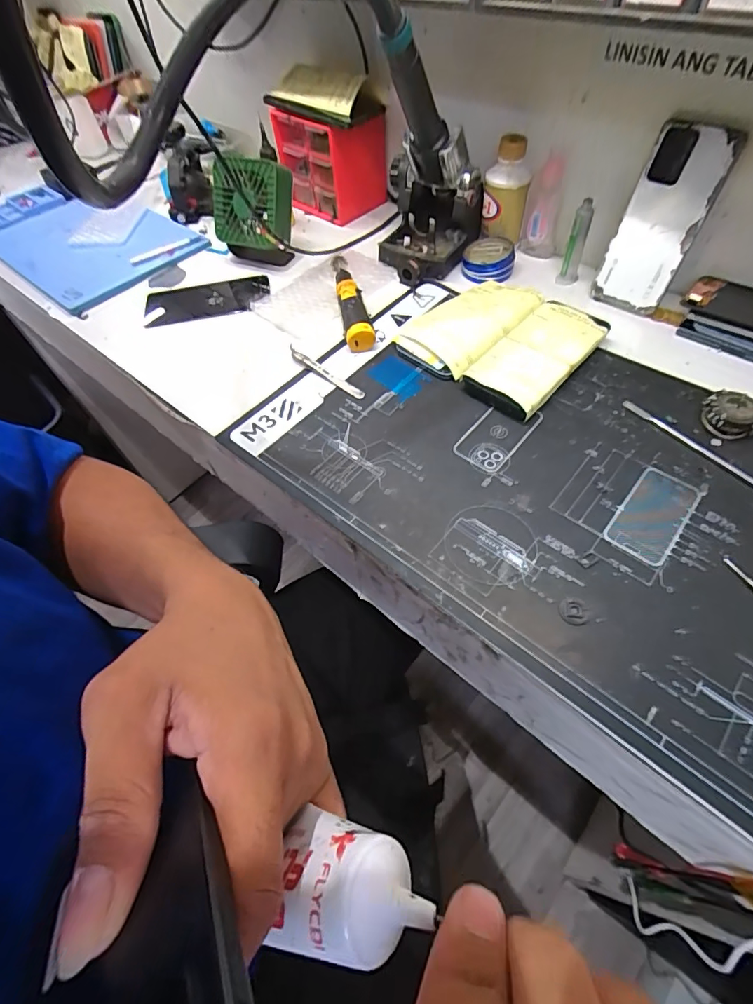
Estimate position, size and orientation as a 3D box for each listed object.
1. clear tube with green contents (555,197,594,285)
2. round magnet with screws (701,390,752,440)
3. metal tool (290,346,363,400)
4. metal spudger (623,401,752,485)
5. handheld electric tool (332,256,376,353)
[{"bbox_3d":[0.232,-0.300,0.536,0.022,0.097,0.017,12,58,12],"label":"clear tube with green contents"},{"bbox_3d":[0.316,-0.078,0.413,0.037,0.026,0.041,-15,57,-5],"label":"round magnet with screws"},{"bbox_3d":[-0.055,-0.138,0.492,0.108,0.010,0.012,35,66,24],"label":"metal tool"},{"bbox_3d":[0.291,-0.041,0.404,0.012,0.006,0.168,-32,60,-16],"label":"metal spudger"},{"bbox_3d":[-0.029,-0.236,0.544,0.031,0.031,0.159,-10,56,-2],"label":"handheld electric tool"}]

